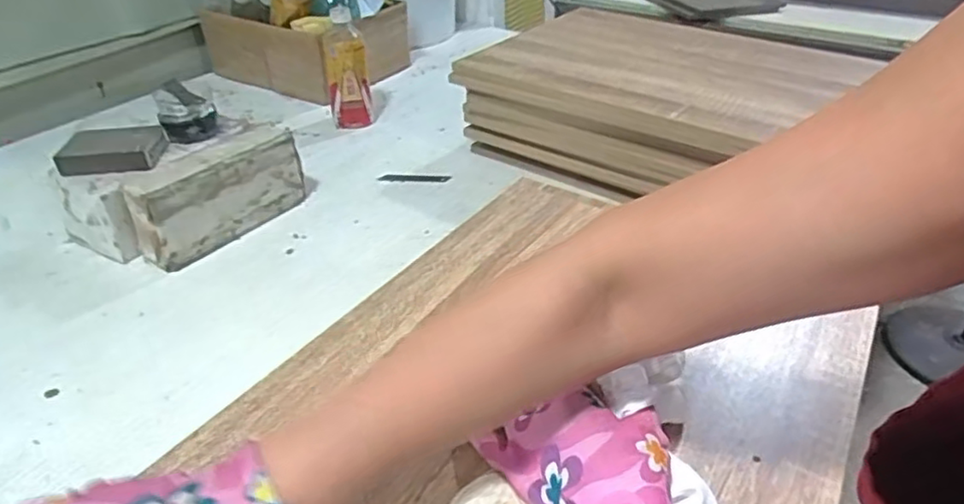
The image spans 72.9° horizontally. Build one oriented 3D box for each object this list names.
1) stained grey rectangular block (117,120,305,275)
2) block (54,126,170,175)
[{"bbox_3d":[-0.324,-0.073,0.799,0.066,0.106,0.203,23,40,29],"label":"stained grey rectangular block"},{"bbox_3d":[-0.436,-0.121,0.767,0.107,0.029,0.071,-9,34,-9],"label":"block"}]

